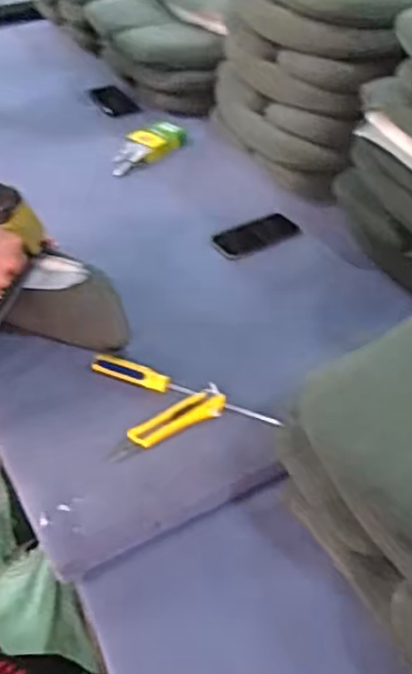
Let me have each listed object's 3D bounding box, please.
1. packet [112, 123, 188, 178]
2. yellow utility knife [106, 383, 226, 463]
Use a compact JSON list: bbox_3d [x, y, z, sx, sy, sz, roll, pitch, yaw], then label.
[{"bbox_3d":[-0.125,-0.418,1.494,0.080,0.047,0.216,25,48,25],"label":"packet"},{"bbox_3d":[-0.051,0.118,0.925,0.173,0.020,0.042,-25,48,-24],"label":"yellow utility knife"}]

